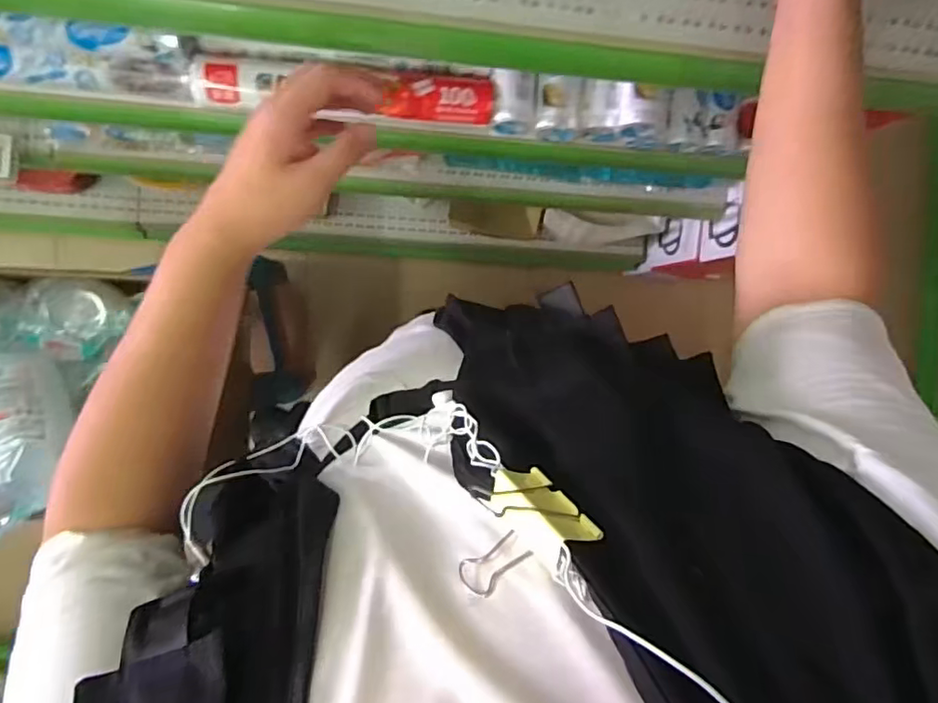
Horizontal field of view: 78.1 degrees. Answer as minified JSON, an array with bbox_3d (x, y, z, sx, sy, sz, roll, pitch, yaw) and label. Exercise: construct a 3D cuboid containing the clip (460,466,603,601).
[{"bbox_3d":[0.025,0.091,0.281,0.061,0.058,0.031,-34,131,-4],"label":"clip"}]

